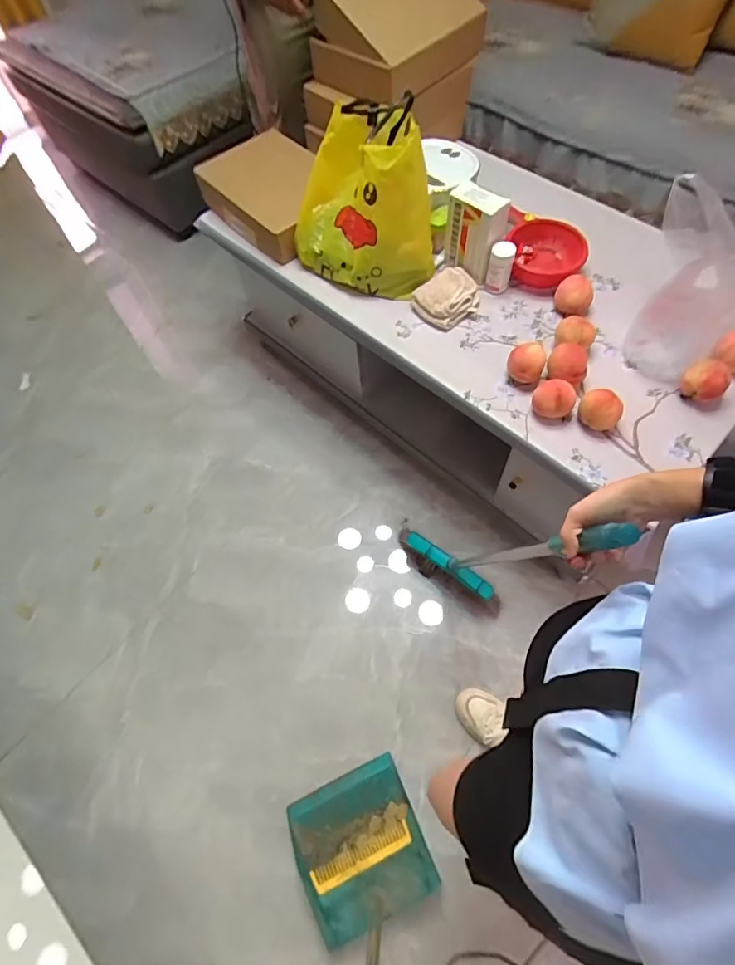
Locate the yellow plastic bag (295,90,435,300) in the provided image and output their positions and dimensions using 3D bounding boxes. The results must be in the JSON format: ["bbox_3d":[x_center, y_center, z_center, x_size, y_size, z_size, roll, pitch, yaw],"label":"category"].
[{"bbox_3d":[0.013,-0.571,1.001,0.274,0.285,0.221,39,69,20],"label":"yellow plastic bag"}]

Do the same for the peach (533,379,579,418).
[{"bbox_3d":[0.347,-0.153,0.902,0.071,0.062,0.067,27,66,16],"label":"peach"}]

